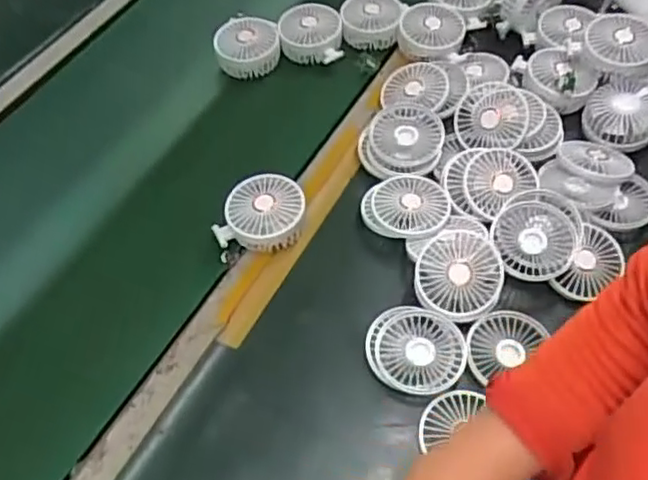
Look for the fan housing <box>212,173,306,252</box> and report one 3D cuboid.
[{"bbox_3d":[-0.068,-0.029,0.714,0.094,0.046,0.090,5,56,6],"label":"fan housing"}]

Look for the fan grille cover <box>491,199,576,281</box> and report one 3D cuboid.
[{"bbox_3d":[0.222,-0.002,0.673,0.085,0.017,0.089,13,67,7],"label":"fan grille cover"}]

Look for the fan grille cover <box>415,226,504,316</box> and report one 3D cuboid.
[{"bbox_3d":[0.140,0.033,0.659,0.085,0.020,0.084,-8,94,4],"label":"fan grille cover"}]

